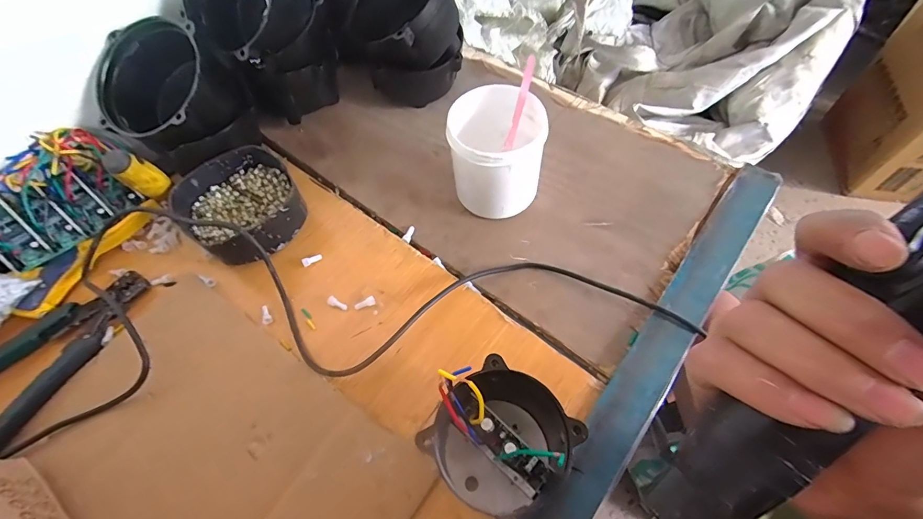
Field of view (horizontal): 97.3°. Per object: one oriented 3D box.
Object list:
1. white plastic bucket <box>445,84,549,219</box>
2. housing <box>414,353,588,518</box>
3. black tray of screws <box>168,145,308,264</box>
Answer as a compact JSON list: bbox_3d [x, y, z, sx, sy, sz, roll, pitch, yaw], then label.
[{"bbox_3d":[0.038,-0.103,0.425,0.091,0.104,0.093,5,60,6],"label":"white plastic bucket"},{"bbox_3d":[0.028,0.137,0.310,0.096,0.065,0.103,-37,64,-17],"label":"housing"},{"bbox_3d":[-0.237,-0.055,0.447,0.120,0.050,0.130,-34,64,-15],"label":"black tray of screws"}]

